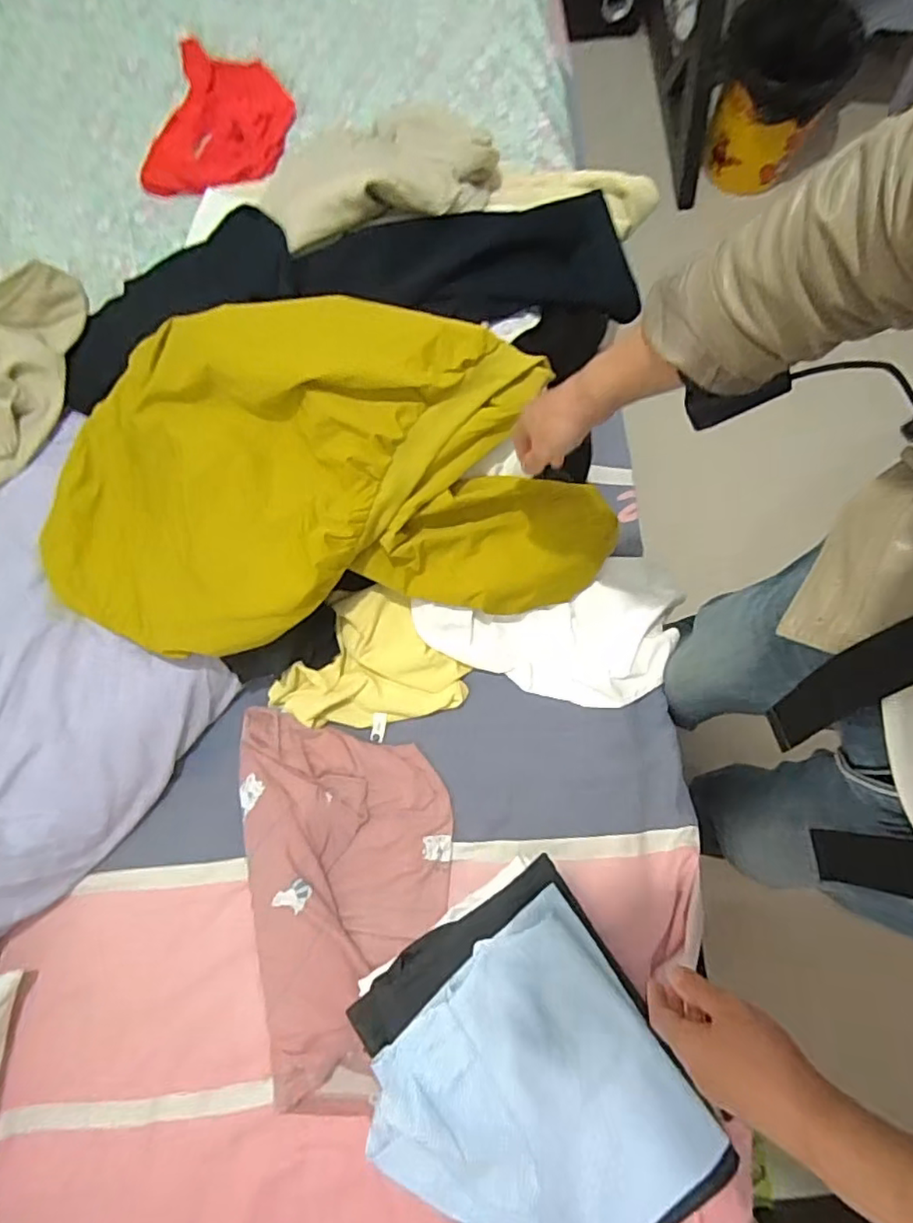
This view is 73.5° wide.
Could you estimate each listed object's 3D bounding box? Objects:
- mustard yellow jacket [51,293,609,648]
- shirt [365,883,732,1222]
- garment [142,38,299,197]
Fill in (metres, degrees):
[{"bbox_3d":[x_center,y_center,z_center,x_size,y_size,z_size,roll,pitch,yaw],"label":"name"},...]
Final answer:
[{"bbox_3d":[-0.172,-0.135,0.672,0.637,0.187,0.309,-9,80,-1],"label":"mustard yellow jacket"},{"bbox_3d":[0.079,0.481,0.594,0.271,0.046,0.278,-38,77,-7],"label":"shirt"},{"bbox_3d":[-0.356,-0.724,0.914,0.180,0.034,0.228,12,76,6],"label":"garment"}]

